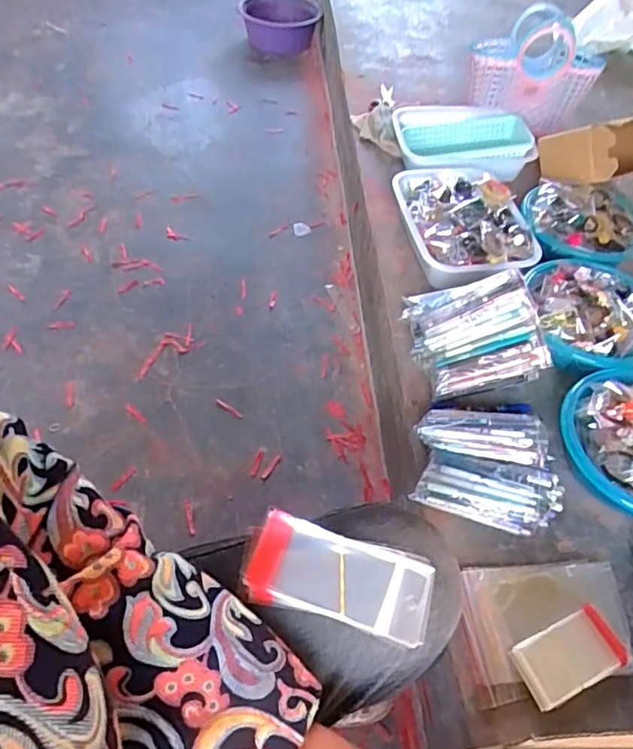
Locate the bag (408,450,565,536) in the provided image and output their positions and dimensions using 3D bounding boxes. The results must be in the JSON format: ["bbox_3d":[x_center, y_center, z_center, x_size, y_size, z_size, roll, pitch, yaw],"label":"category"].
[{"bbox_3d":[0.219,0.148,0.687,0.183,0.053,0.078,14,52,5],"label":"bag"}]

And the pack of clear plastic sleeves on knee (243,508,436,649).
[{"bbox_3d":[0.015,0.137,0.371,0.125,0.016,0.058,15,67,5],"label":"pack of clear plastic sleeves on knee"}]

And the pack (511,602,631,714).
[{"bbox_3d":[0.277,0.306,0.596,0.119,0.007,0.064,-18,56,-18],"label":"pack"}]

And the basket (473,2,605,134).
[{"bbox_3d":[0.460,-0.636,1.158,0.245,0.212,0.113,-5,53,-9],"label":"basket"}]

